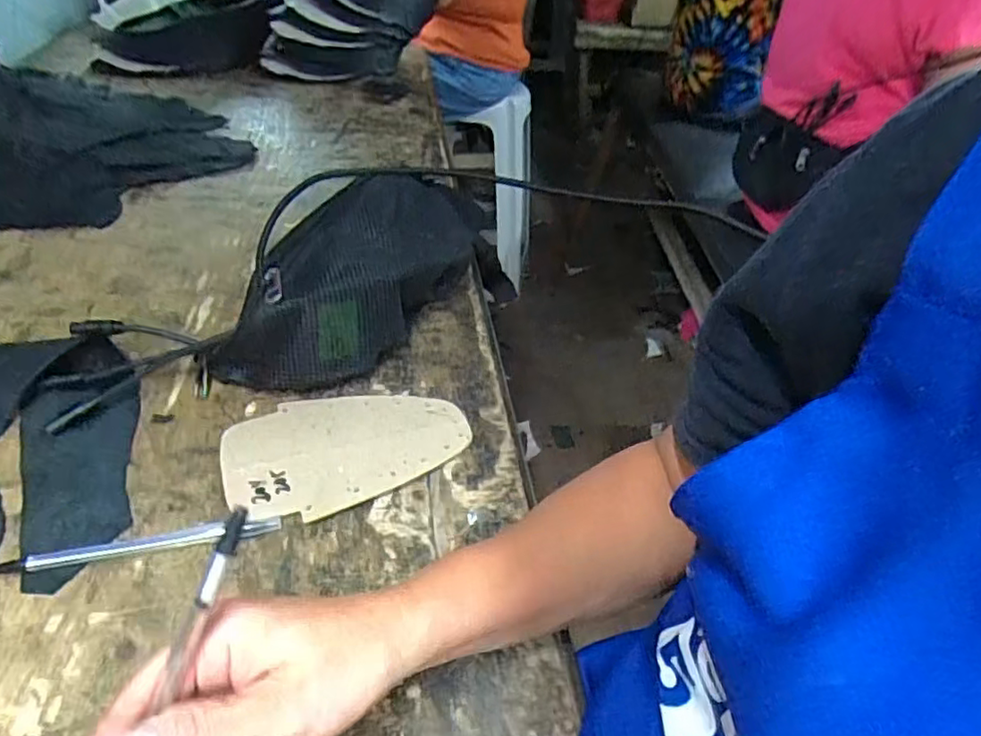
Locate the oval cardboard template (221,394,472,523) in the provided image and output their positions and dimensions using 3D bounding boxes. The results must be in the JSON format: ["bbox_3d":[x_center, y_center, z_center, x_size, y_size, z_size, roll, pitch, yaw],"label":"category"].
[{"bbox_3d":[-0.096,0.051,0.441,0.162,0.005,0.098,-15,45,-26],"label":"oval cardboard template"}]

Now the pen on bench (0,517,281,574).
[{"bbox_3d":[-0.196,0.099,0.364,0.144,0.010,0.012,-7,41,-17],"label":"pen on bench"}]

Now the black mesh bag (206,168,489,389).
[{"bbox_3d":[-0.095,-0.078,0.519,0.098,0.097,0.269,25,42,21],"label":"black mesh bag"}]

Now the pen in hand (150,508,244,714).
[{"bbox_3d":[-0.115,0.111,0.228,0.006,0.132,0.004,24,1,19],"label":"pen in hand"}]

